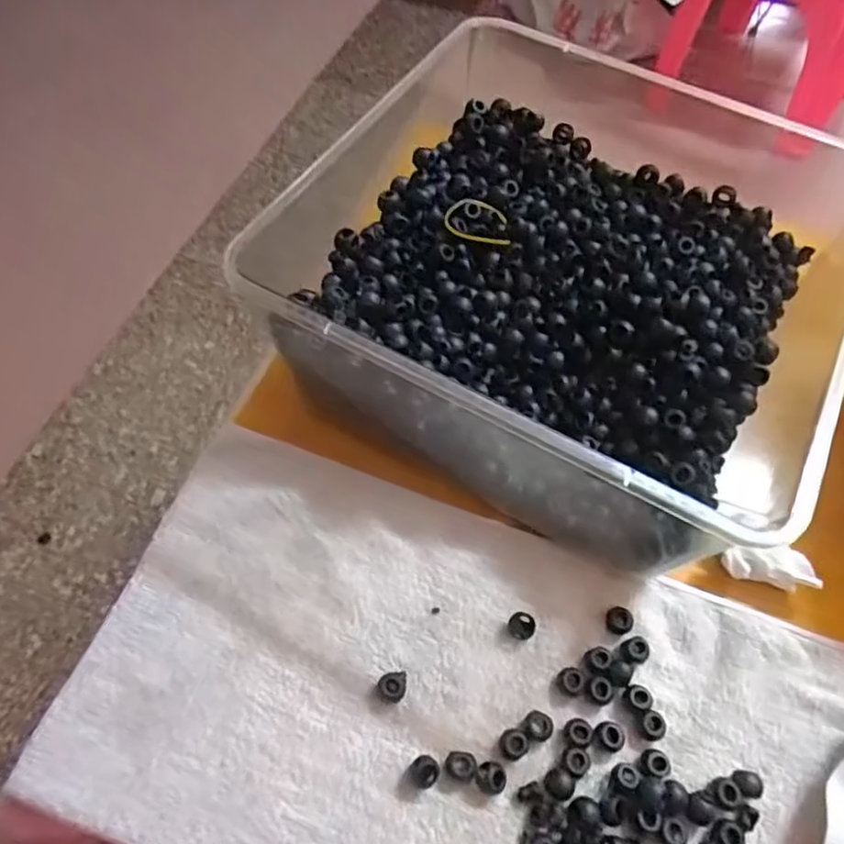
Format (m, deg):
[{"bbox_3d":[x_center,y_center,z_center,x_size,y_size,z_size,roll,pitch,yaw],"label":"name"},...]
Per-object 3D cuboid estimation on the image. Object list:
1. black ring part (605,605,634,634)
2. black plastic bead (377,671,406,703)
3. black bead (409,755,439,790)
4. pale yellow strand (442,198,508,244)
[{"bbox_3d":[0.116,0.115,0.386,0.016,0.006,0.014,19,60,7],"label":"black ring part"},{"bbox_3d":[-0.016,0.145,0.363,0.016,0.012,0.016,2,59,-3],"label":"black plastic bead"},{"bbox_3d":[0.001,0.181,0.343,0.014,0.011,0.014,2,59,-3],"label":"black bead"},{"bbox_3d":[0.038,-0.135,0.447,0.045,0.004,0.030,9,78,-10],"label":"pale yellow strand"}]

